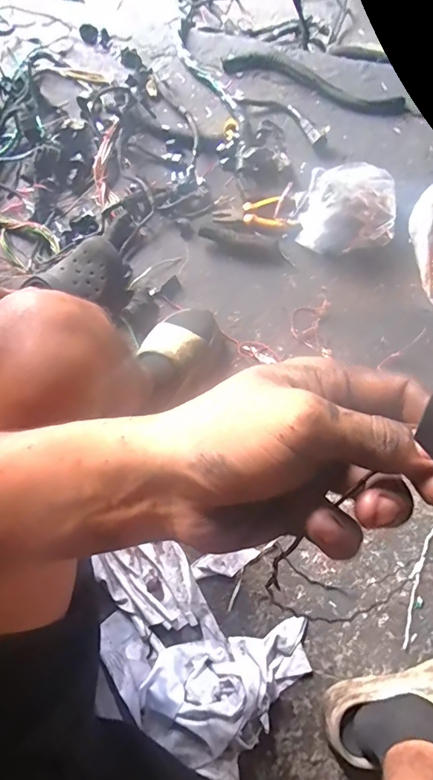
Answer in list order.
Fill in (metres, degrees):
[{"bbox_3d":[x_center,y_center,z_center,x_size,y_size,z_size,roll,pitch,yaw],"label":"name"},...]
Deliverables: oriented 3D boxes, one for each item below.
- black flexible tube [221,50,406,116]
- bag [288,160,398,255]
[{"bbox_3d":[0.206,-0.651,0.900,0.388,0.029,0.066,22,80,5],"label":"black flexible tube"},{"bbox_3d":[0.237,-0.341,0.787,0.170,0.058,0.155,-2,79,0],"label":"bag"}]

